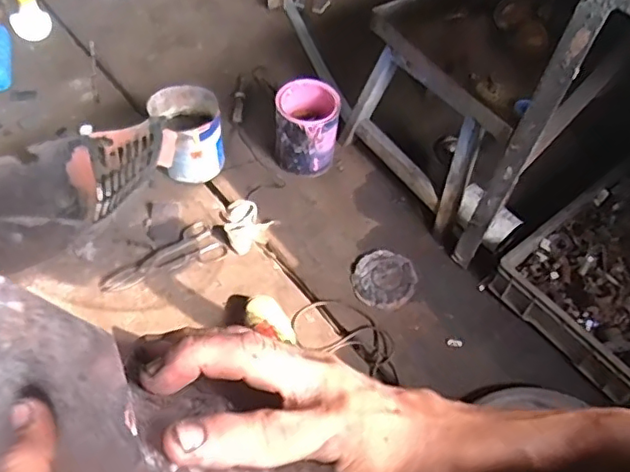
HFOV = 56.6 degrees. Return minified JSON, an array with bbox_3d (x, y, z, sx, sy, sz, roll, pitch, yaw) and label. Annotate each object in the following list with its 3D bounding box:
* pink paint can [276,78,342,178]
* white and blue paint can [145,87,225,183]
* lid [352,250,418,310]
[{"bbox_3d":[-0.020,-0.277,1.514,0.151,0.190,0.158,2,55,-3],"label":"pink paint can"},{"bbox_3d":[-0.316,-0.264,1.484,0.152,0.181,0.164,2,55,-3],"label":"white and blue paint can"},{"bbox_3d":[0.167,0.102,1.394,0.147,0.025,0.146,2,55,-3],"label":"lid"}]

